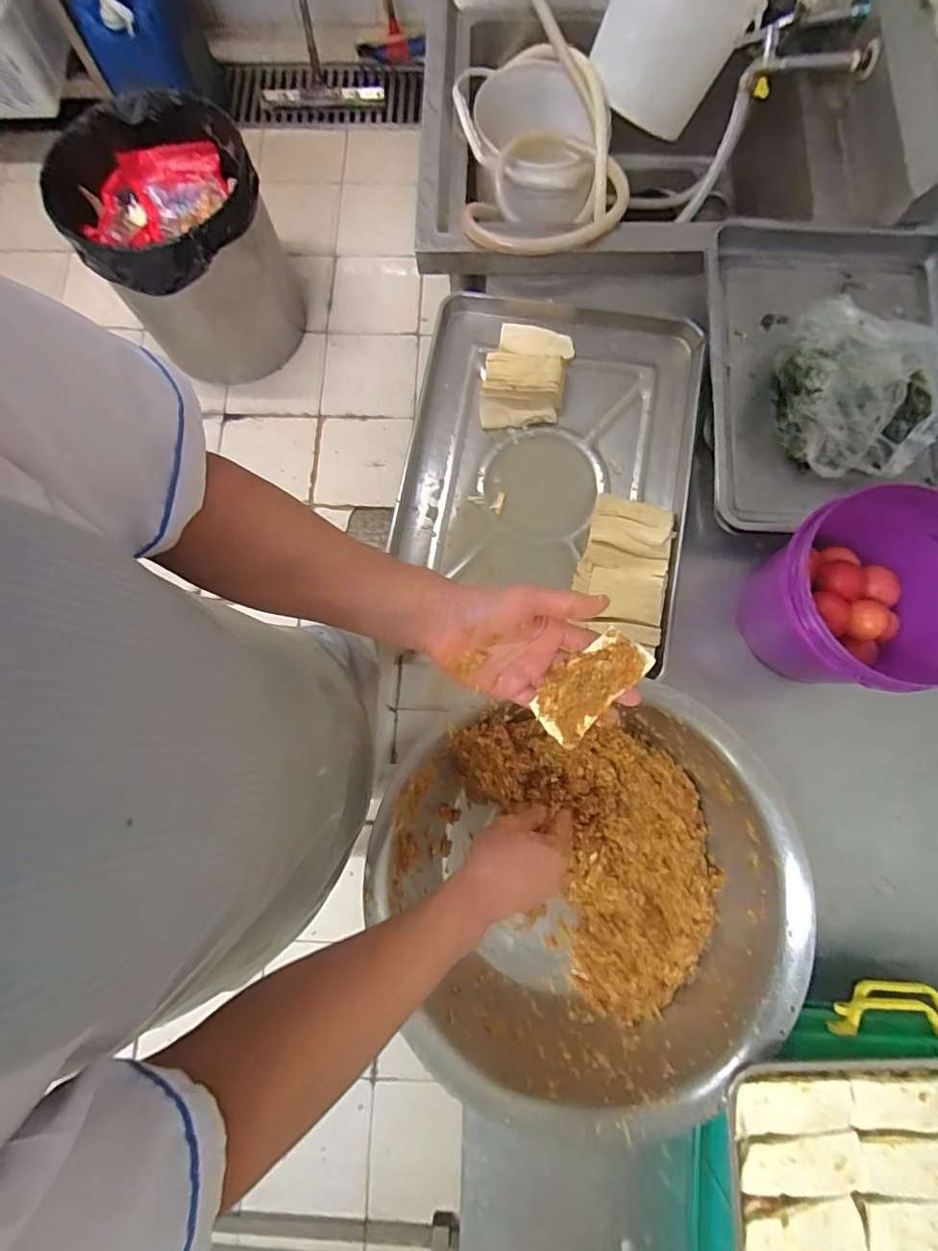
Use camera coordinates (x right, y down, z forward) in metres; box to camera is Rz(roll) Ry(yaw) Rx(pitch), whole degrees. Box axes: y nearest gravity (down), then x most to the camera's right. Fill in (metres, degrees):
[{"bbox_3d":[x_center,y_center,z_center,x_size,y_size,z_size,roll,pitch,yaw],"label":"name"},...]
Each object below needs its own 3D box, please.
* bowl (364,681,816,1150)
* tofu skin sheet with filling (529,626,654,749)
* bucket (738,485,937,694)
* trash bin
[{"bbox_3d":[0.130,0.308,0.642,0.445,0.154,0.417,-6,79,0],"label":"bowl"},{"bbox_3d":[0.102,0.049,0.463,0.104,0.023,0.056,-45,82,-7],"label":"tofu skin sheet with filling"},{"bbox_3d":[0.488,-0.036,0.669,0.204,0.187,0.221,0,79,1],"label":"bucket"},{"bbox_3d":[-0.722,-0.966,1.440,0.471,0.471,0.408,-19,79,-2],"label":"trash bin"}]

